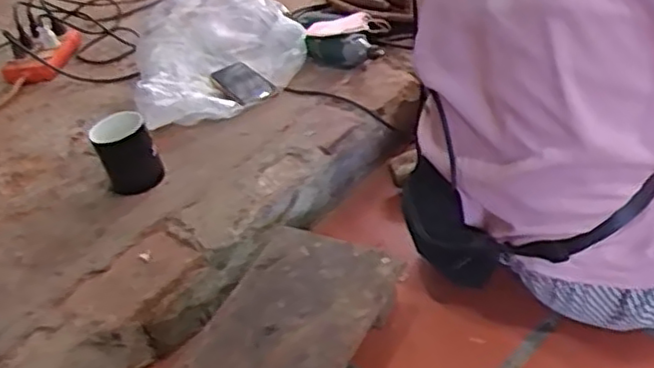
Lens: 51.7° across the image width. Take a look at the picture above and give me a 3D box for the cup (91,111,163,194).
[{"bbox_3d":[-0.297,-0.048,1.000,0.076,0.111,0.072,-6,40,5],"label":"cup"}]

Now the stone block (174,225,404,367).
[{"bbox_3d":[-0.051,0.197,0.764,0.184,0.078,0.318,12,45,25],"label":"stone block"}]

